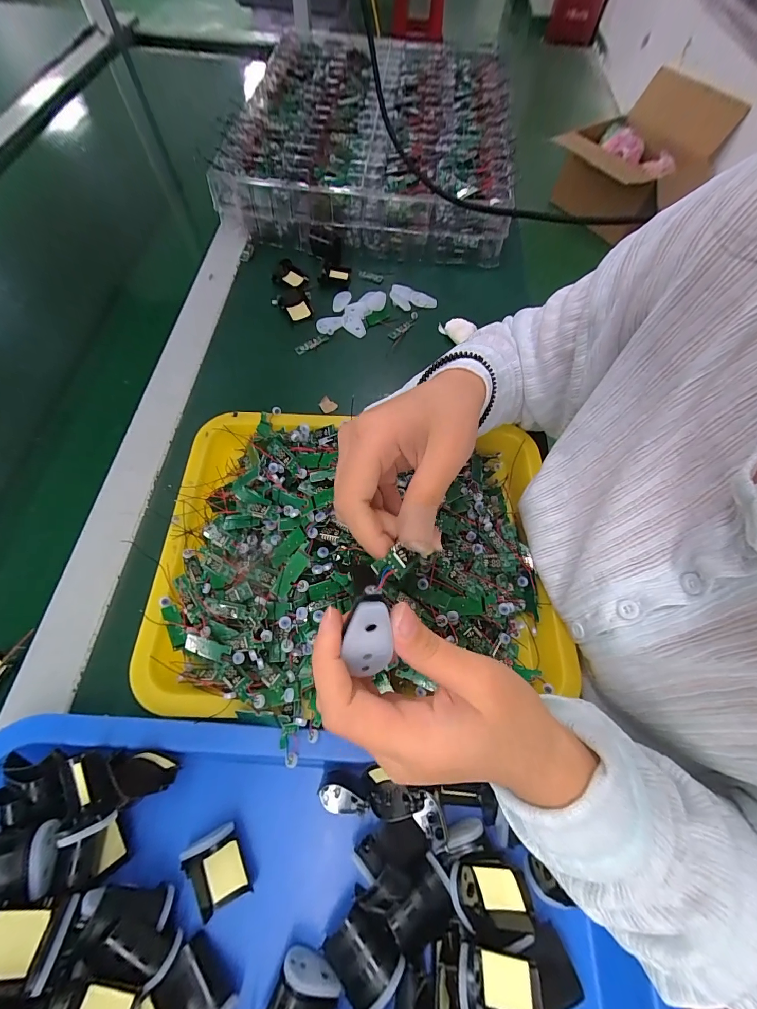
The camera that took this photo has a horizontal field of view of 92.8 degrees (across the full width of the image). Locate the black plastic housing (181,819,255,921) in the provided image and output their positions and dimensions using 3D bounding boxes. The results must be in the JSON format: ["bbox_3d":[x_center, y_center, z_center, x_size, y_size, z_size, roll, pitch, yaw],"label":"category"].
[{"bbox_3d":[-0.104,0.236,0.231,0.034,0.026,0.041,-23,68,-12],"label":"black plastic housing"}]

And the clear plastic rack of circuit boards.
[{"bbox_3d":[0.000,-0.615,0.603,0.395,0.080,0.570,6,65,1],"label":"clear plastic rack of circuit boards"}]

